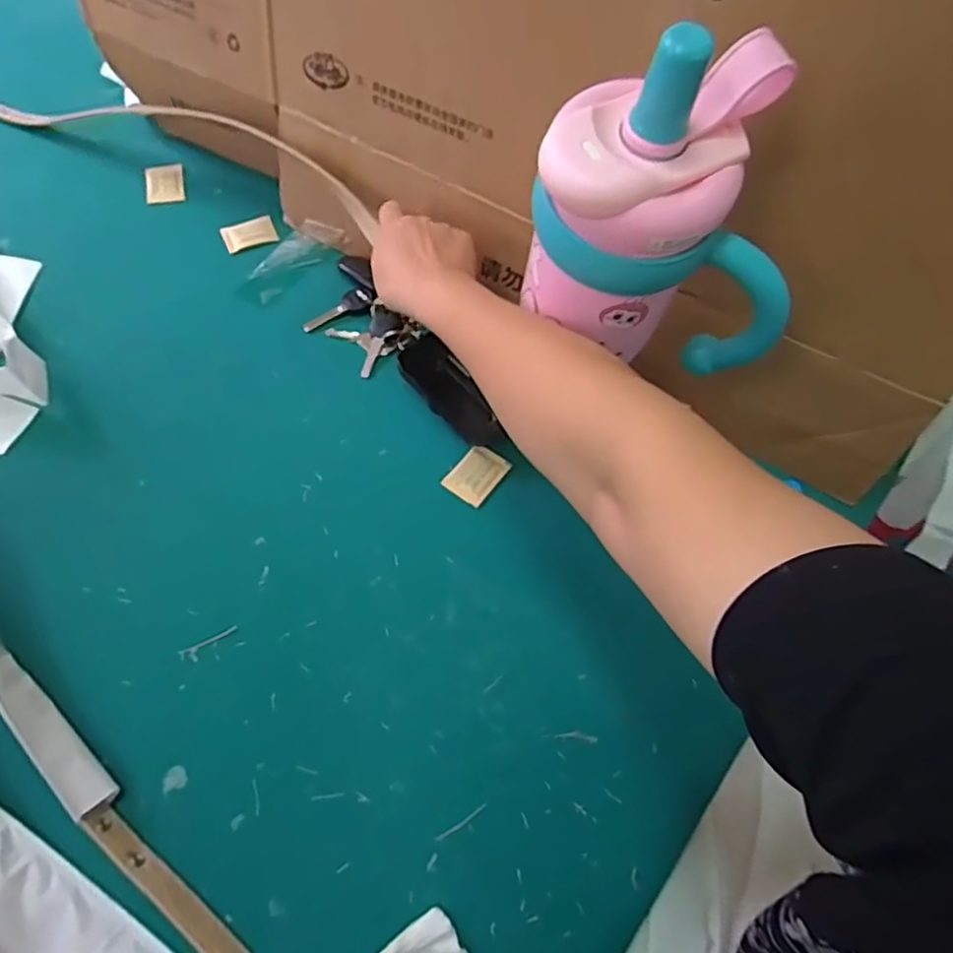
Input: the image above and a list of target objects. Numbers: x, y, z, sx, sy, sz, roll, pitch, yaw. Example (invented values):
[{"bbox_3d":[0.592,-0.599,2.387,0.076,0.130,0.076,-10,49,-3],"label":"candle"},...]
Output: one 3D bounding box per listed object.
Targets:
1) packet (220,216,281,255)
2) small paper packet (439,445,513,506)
[{"bbox_3d":[-0.220,-0.235,0.631,0.050,0.004,0.034,-22,66,-13],"label":"packet"},{"bbox_3d":[0.001,-0.002,0.509,0.036,0.004,0.046,36,67,15],"label":"small paper packet"}]

